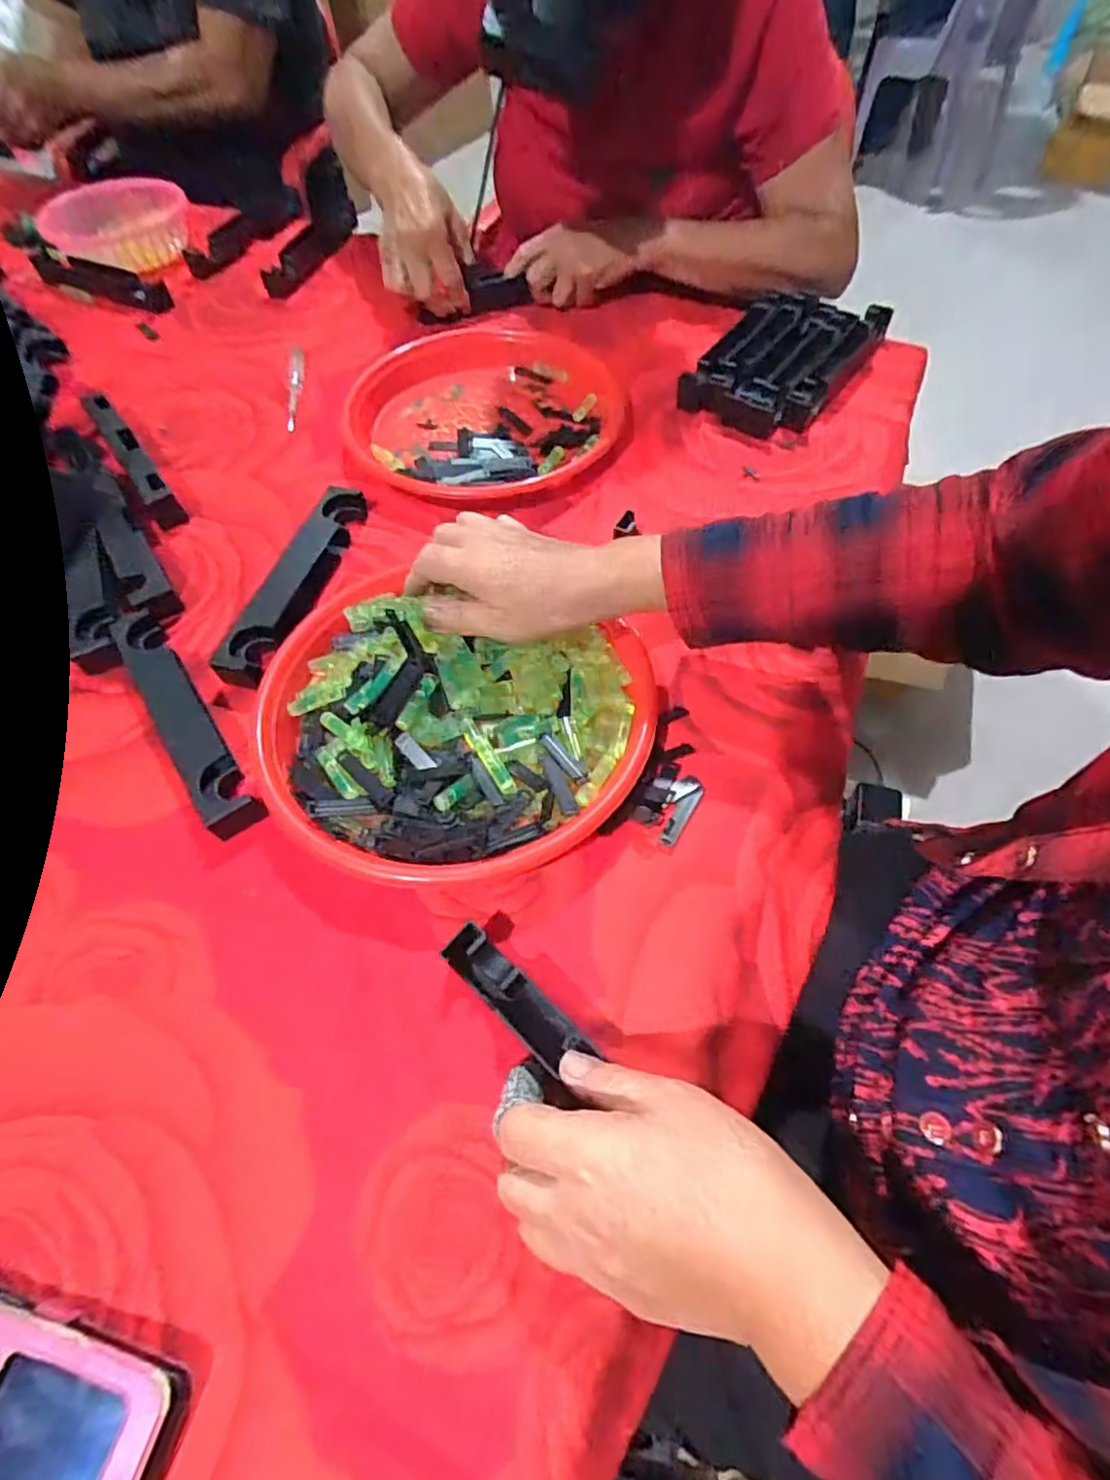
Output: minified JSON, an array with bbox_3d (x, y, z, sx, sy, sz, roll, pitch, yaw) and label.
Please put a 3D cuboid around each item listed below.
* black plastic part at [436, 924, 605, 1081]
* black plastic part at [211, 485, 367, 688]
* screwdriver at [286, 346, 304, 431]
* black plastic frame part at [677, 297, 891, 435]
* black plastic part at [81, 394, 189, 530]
[{"bbox_3d":[-0.021,0.132,0.337,0.085,0.024,0.024,39,68,18],"label":"black plastic part"},{"bbox_3d":[-0.198,-0.124,0.502,0.037,0.027,0.190,9,60,7],"label":"black plastic part"},{"bbox_3d":[-0.255,-0.349,0.643,0.015,0.008,0.131,-9,60,-4],"label":"screwdriver"},{"bbox_3d":[0.222,-0.371,0.631,0.113,0.029,0.235,33,65,19],"label":"black plastic frame part"},{"bbox_3d":[-0.374,-0.252,0.577,0.024,0.033,0.188,-33,64,-17],"label":"black plastic part"}]

